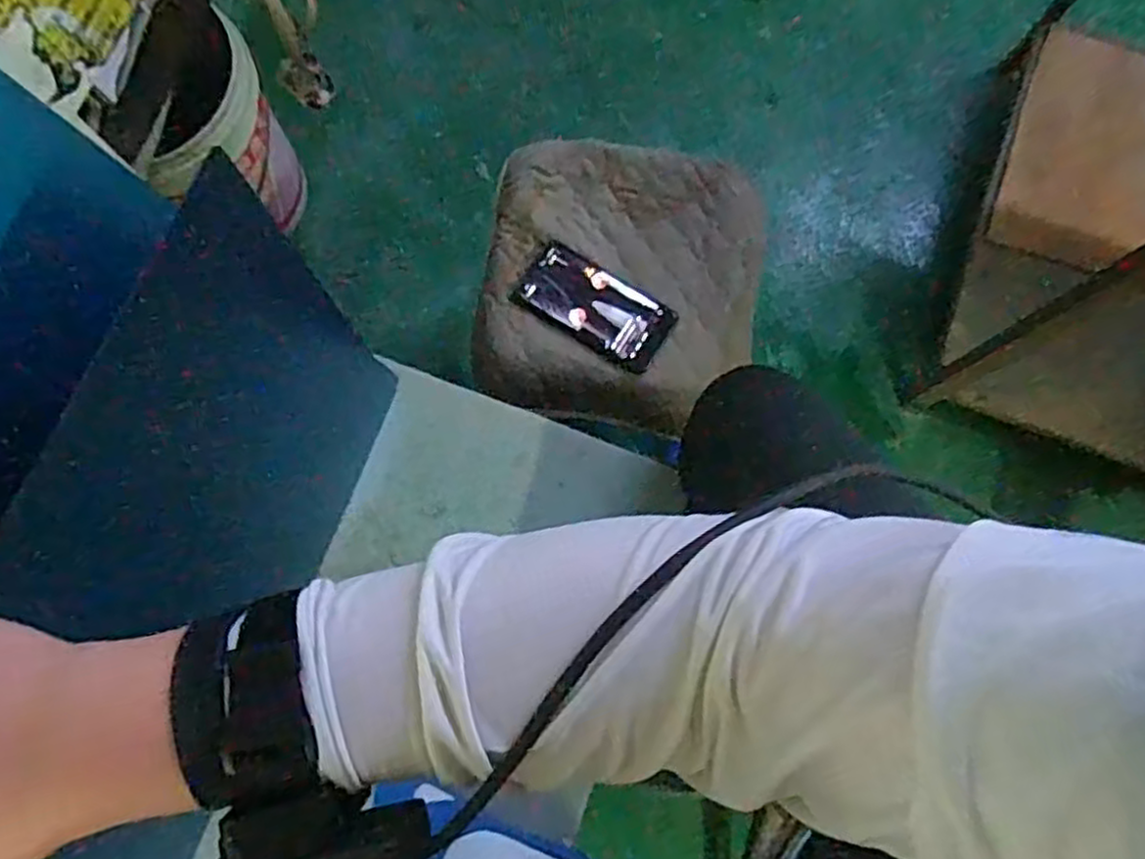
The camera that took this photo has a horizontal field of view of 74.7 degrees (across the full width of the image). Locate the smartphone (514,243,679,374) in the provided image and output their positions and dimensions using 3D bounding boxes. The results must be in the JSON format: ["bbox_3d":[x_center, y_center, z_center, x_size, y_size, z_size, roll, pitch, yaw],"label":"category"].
[{"bbox_3d":[0.025,-0.133,0.802,0.165,0.008,0.084,32,79,6],"label":"smartphone"}]

